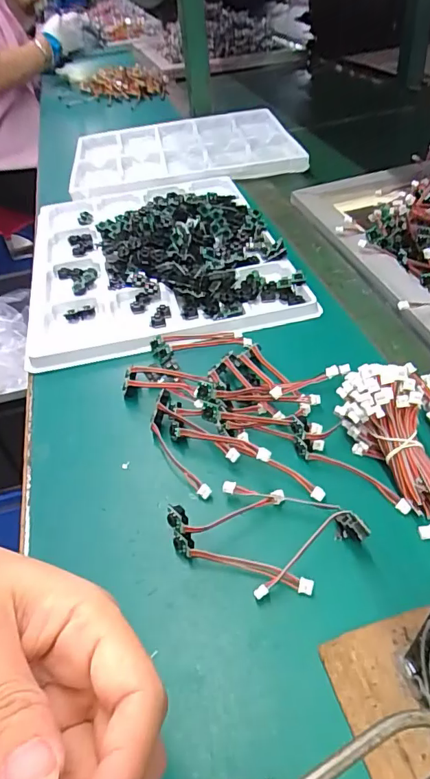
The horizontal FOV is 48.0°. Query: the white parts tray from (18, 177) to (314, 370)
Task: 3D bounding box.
[{"bbox_3d":[-0.076,-0.174,0.571,0.276,0.035,0.360,-13,44,-7],"label":"white parts tray"}]

